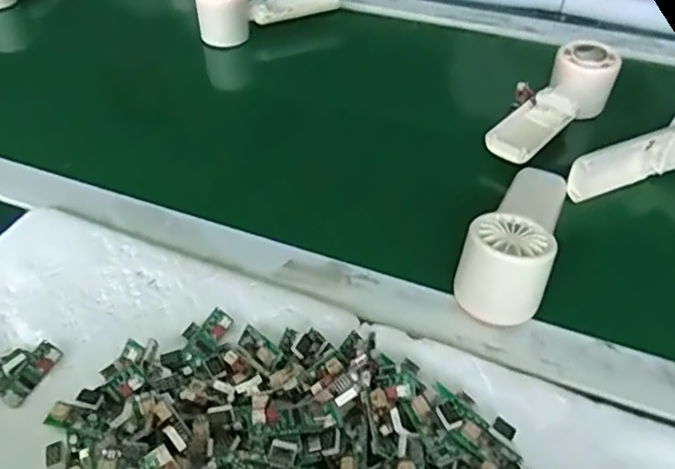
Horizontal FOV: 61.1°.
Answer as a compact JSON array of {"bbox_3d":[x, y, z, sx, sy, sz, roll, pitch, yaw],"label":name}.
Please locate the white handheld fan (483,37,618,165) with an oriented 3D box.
[{"bbox_3d":[0.196,-0.113,0.524,0.160,0.050,0.053,-40,53,-20],"label":"white handheld fan"}]

